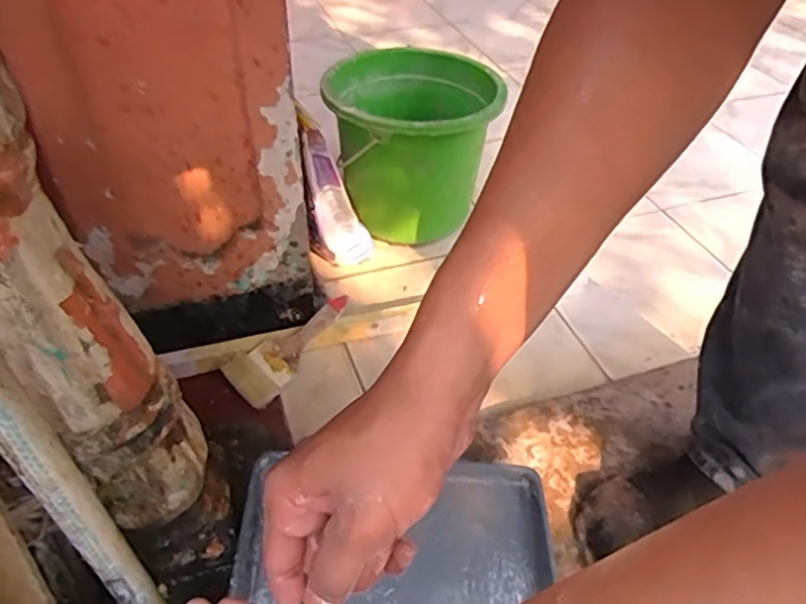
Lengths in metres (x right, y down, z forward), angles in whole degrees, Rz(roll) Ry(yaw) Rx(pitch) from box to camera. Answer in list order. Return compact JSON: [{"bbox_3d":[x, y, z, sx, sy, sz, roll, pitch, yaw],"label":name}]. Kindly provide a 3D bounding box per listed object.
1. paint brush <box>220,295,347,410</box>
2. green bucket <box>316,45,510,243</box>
[{"bbox_3d":[-0.137,0.051,0.767,0.169,0.011,0.067,-43,94,-19],"label":"paint brush"},{"bbox_3d":[0.014,-0.241,0.951,0.238,0.206,0.261,2,44,-1],"label":"green bucket"}]

